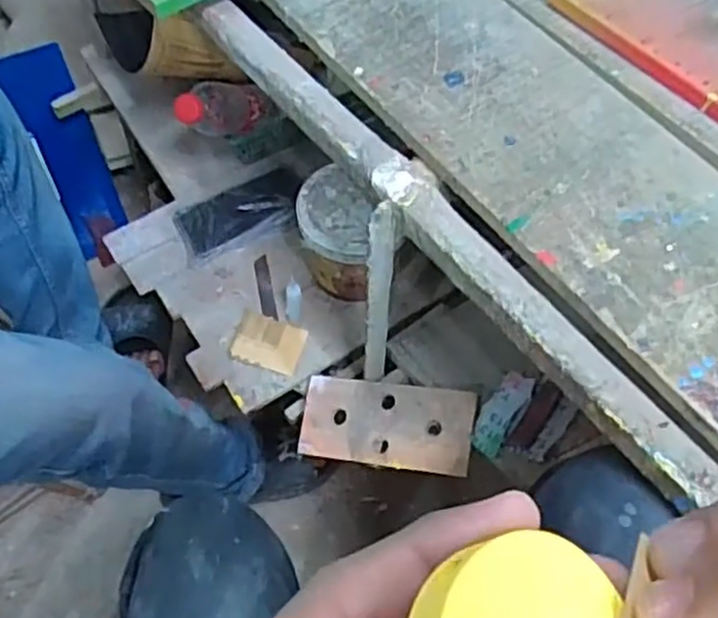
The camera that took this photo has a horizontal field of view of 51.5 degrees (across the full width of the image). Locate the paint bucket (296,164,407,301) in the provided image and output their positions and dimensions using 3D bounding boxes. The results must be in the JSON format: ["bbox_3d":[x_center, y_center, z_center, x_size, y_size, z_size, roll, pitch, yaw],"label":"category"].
[{"bbox_3d":[-0.021,-0.073,0.870,0.116,0.128,0.093,25,63,12],"label":"paint bucket"}]

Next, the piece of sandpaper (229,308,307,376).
[{"bbox_3d":[-0.107,0.039,0.878,0.082,0.005,0.062,18,62,8],"label":"piece of sandpaper"}]

